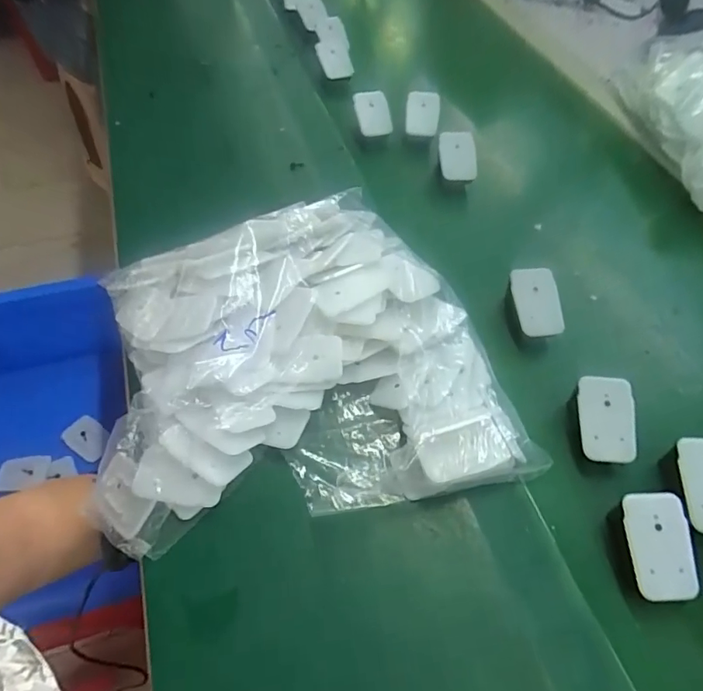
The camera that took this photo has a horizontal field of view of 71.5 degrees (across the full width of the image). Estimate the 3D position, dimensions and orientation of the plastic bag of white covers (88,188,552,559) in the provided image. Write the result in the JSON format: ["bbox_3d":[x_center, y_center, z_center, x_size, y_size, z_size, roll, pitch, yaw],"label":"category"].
[{"bbox_3d":[-0.048,-0.005,0.436,0.344,0.080,0.308,-7,55,-9],"label":"plastic bag of white covers"}]

